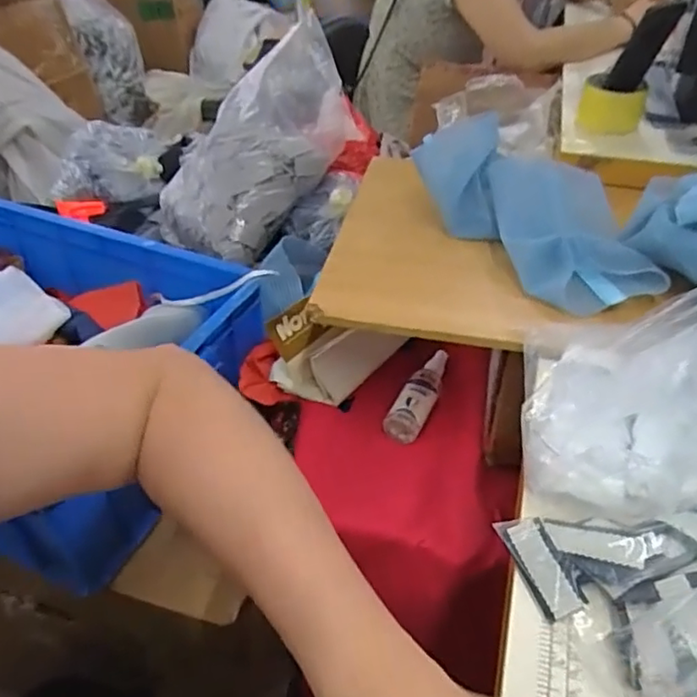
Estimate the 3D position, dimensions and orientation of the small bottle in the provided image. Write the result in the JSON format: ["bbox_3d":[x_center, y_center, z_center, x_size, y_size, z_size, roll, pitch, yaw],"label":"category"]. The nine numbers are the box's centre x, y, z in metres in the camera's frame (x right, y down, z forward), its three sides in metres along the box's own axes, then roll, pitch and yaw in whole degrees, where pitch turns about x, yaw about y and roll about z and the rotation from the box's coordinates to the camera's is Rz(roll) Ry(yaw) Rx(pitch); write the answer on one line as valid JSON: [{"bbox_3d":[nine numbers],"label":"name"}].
[{"bbox_3d":[0.085,0.046,0.677,0.035,0.034,0.133,20,47,22],"label":"small bottle"}]

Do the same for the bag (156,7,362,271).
[{"bbox_3d":[-0.127,-0.295,0.855,0.186,0.188,0.316,27,50,28],"label":"bag"}]

